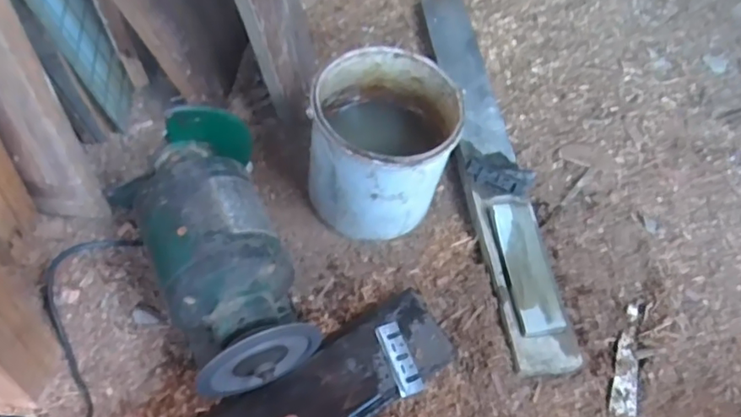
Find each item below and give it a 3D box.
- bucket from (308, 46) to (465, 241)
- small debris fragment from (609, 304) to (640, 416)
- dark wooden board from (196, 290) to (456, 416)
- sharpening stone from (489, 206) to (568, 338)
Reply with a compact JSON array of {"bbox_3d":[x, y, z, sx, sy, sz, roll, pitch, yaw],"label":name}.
[{"bbox_3d":[0.015,-0.076,0.752,0.168,0.176,0.178,1,58,-2],"label":"bucket"},{"bbox_3d":[0.316,0.183,0.718,0.027,0.013,0.149,19,59,10],"label":"small debris fragment"},{"bbox_3d":[-0.083,0.222,0.635,0.380,0.047,0.102,-30,64,-20],"label":"dark wooden board"},{"bbox_3d":[0.197,0.071,0.740,0.057,0.021,0.176,-6,58,-6],"label":"sharpening stone"}]

